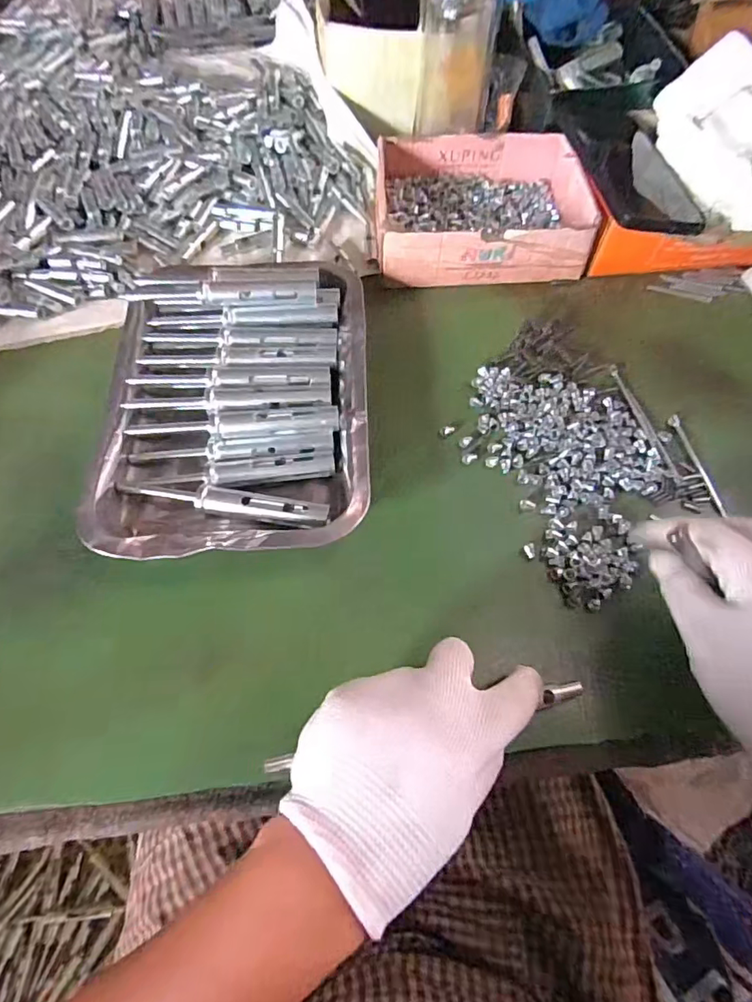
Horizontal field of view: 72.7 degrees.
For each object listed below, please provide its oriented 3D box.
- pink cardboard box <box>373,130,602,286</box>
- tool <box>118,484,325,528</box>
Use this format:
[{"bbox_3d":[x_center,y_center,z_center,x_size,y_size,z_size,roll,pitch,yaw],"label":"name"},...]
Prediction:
[{"bbox_3d":[0.089,-0.259,0.447,0.166,0.054,0.138,-3,65,-1],"label":"pink cardboard box"},{"bbox_3d":[-0.096,0.001,0.336,0.134,0.019,0.017,8,65,4],"label":"tool"}]

